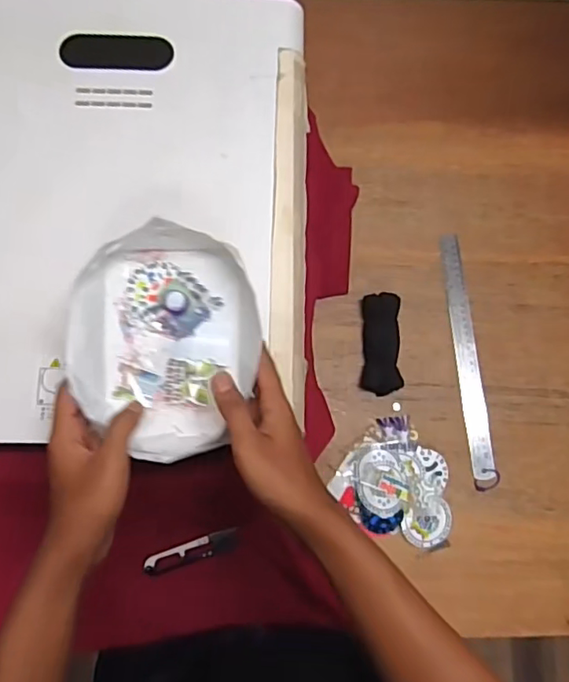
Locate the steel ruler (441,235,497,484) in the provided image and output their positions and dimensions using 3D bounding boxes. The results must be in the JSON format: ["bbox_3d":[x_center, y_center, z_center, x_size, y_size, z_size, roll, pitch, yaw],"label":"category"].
[{"bbox_3d":[0.238,0.017,0.743,0.028,0.005,0.321,-5,79,2],"label":"steel ruler"}]

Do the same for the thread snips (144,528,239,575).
[{"bbox_3d":[-0.111,0.252,0.680,0.113,0.014,0.024,-16,80,-6],"label":"thread snips"}]

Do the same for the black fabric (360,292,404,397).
[{"bbox_3d":[0.127,0.004,0.743,0.048,0.021,0.129,3,79,-3],"label":"black fabric"}]

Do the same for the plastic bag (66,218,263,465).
[{"bbox_3d":[-0.103,0.002,0.499,0.154,0.055,0.190,4,81,3],"label":"plastic bag"}]

